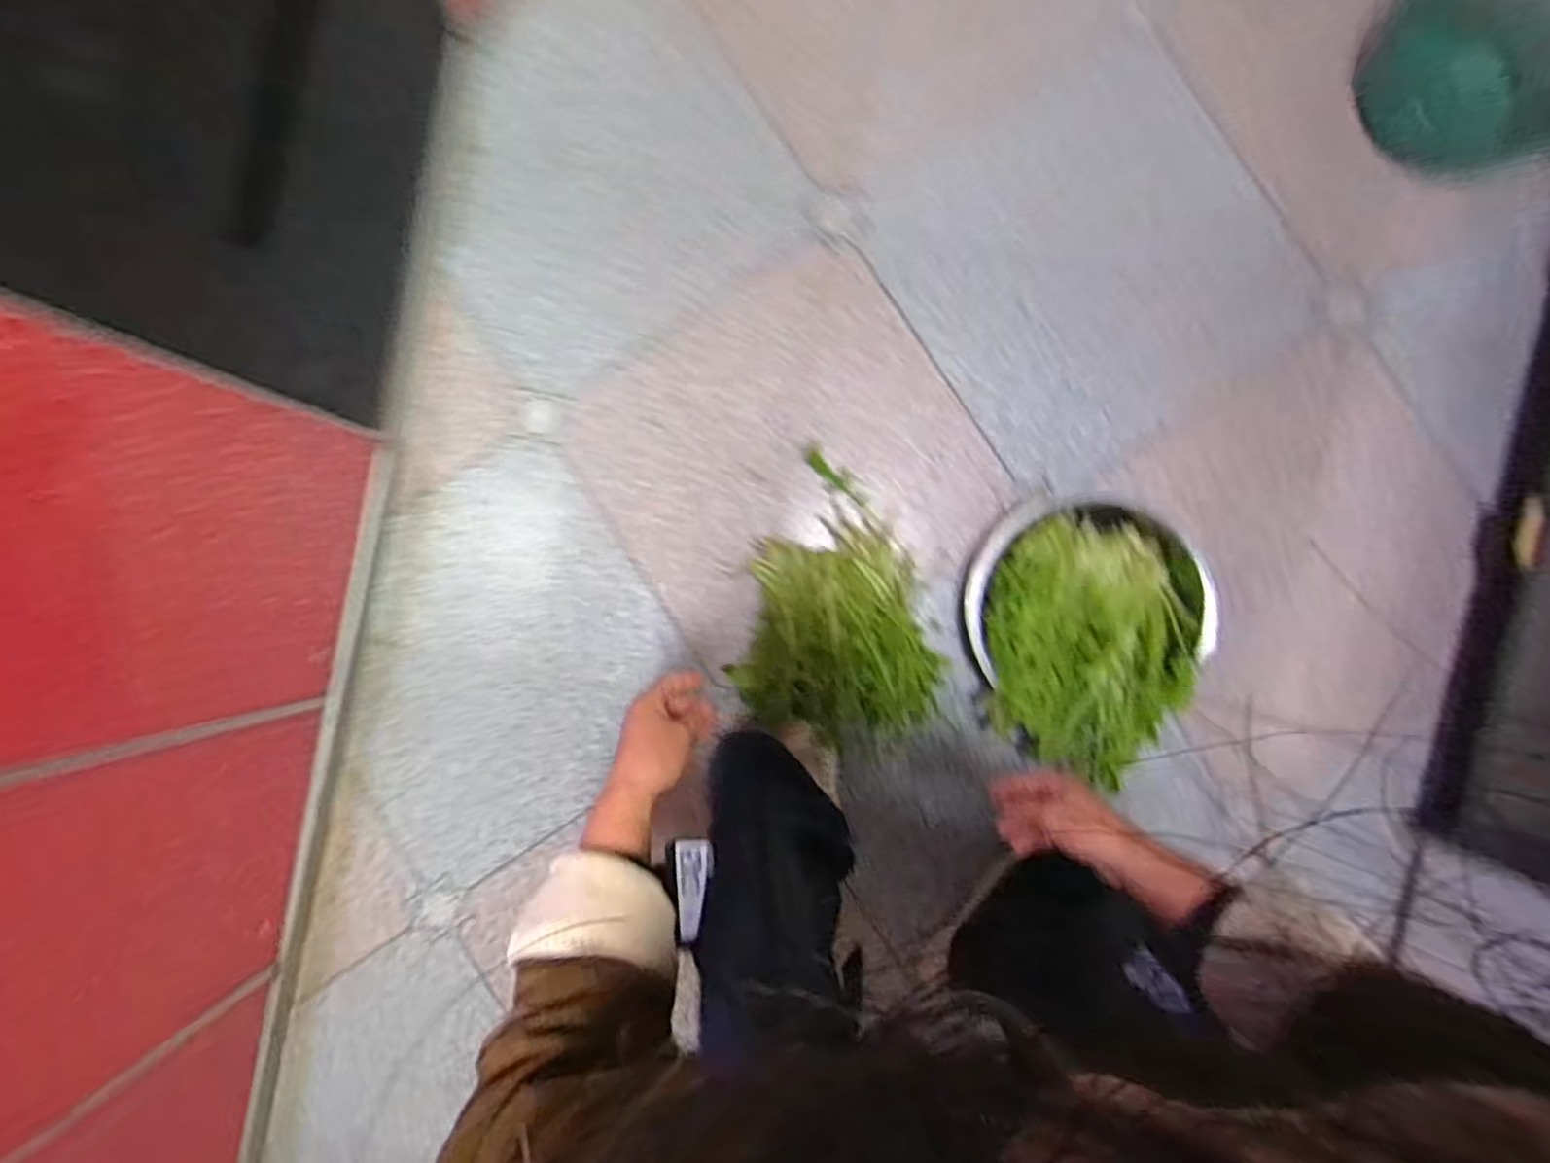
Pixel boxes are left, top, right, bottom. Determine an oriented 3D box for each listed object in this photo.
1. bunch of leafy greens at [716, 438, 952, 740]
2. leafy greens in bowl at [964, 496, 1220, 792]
[{"bbox_3d":[0.071,0.036,1.104,0.297,0.095,0.416,-16,91,1],"label":"bunch of leafy greens"},{"bbox_3d":[0.456,0.061,1.081,0.357,0.140,0.361,0,87,4],"label":"leafy greens in bowl"}]

